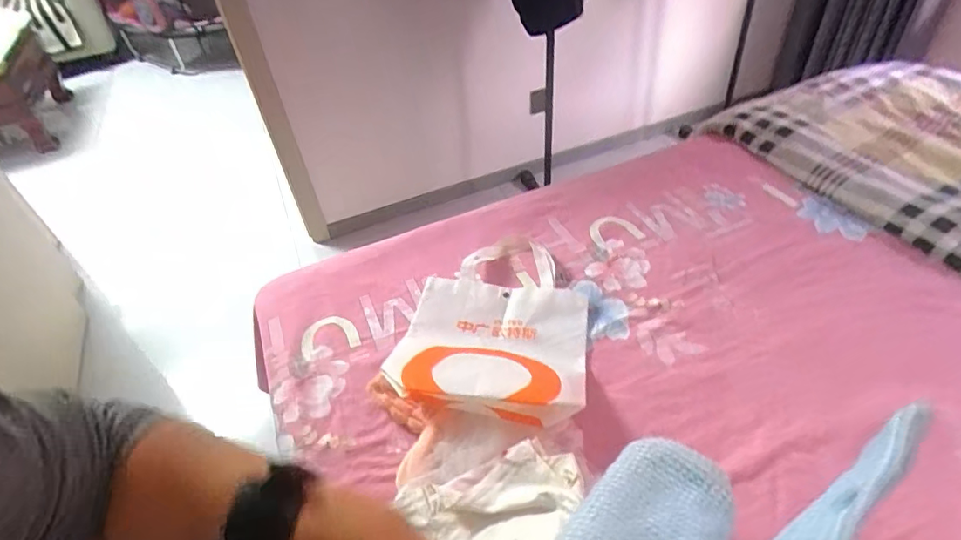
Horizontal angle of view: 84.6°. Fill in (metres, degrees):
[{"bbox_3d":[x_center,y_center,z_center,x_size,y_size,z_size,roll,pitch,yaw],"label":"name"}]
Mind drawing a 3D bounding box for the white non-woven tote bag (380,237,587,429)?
[{"bbox_3d":[0.030,0.079,0.944,0.314,0.102,0.442,5,44,9],"label":"white non-woven tote bag"}]

